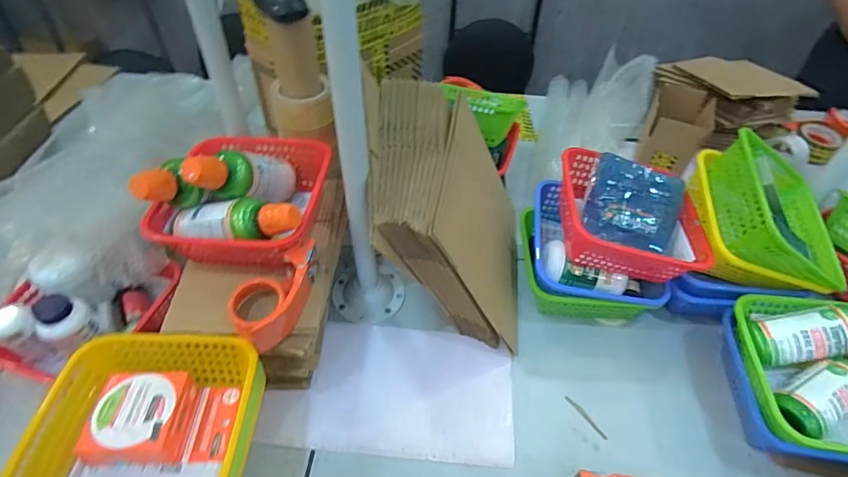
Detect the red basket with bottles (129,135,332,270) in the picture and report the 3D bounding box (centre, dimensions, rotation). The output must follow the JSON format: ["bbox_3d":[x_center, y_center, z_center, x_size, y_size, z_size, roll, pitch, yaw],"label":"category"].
[{"bbox_3d":[-0.256,-0.084,0.681,0.219,0.135,0.229,6,47,4],"label":"red basket with bottles"}]

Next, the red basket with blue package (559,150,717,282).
[{"bbox_3d":[0.336,-0.041,0.762,0.246,0.090,0.211,13,54,-4],"label":"red basket with blue package"}]

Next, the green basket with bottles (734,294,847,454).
[{"bbox_3d":[0.557,0.191,0.647,0.222,0.106,0.209,6,47,4],"label":"green basket with bottles"}]

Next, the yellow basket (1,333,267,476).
[{"bbox_3d":[-0.318,0.231,0.547,0.223,0.084,0.225,0,46,-2],"label":"yellow basket"}]

